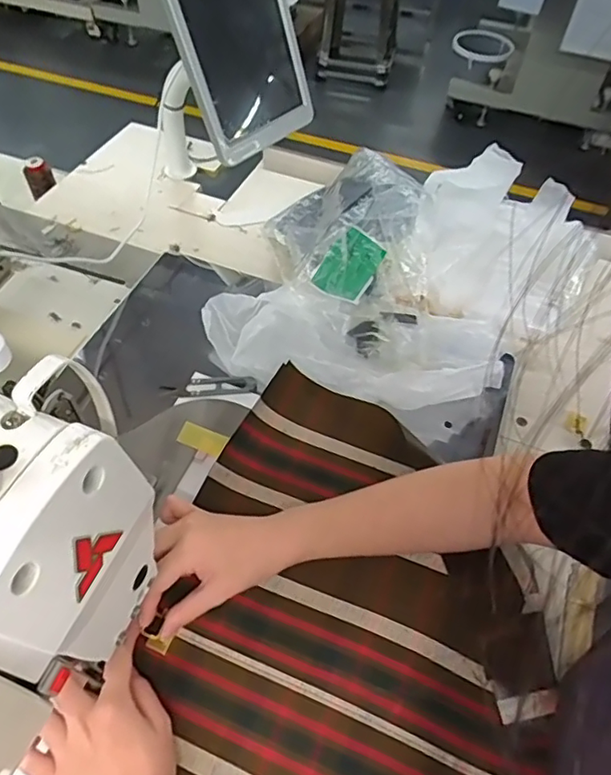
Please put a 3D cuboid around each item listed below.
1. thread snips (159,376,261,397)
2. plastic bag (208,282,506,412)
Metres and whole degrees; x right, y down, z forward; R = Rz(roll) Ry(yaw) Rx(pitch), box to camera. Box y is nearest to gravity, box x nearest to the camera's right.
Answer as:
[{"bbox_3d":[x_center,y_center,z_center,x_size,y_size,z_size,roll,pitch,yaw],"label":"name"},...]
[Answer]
[{"bbox_3d":[-0.101,-0.001,0.592,0.101,0.008,0.023,-1,53,-4],"label":"thread snips"},{"bbox_3d":[0.055,-0.054,0.614,0.321,0.054,0.144,15,54,8],"label":"plastic bag"}]

